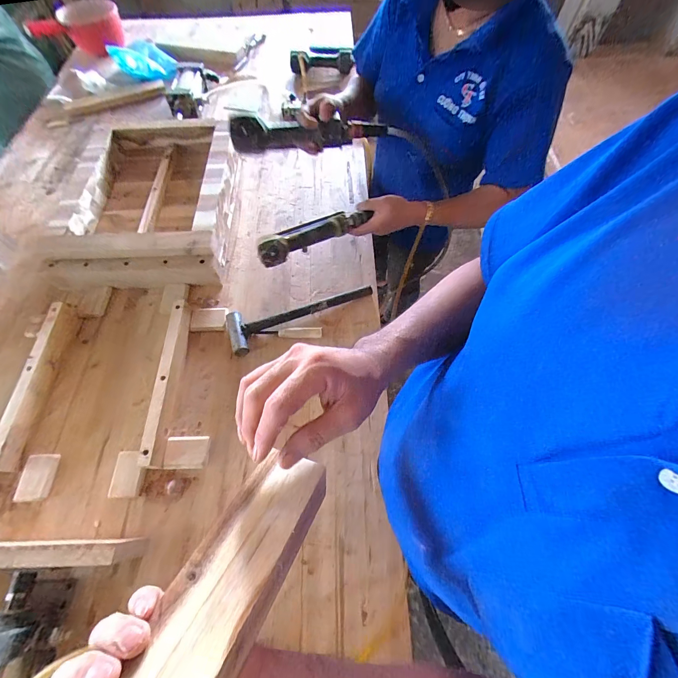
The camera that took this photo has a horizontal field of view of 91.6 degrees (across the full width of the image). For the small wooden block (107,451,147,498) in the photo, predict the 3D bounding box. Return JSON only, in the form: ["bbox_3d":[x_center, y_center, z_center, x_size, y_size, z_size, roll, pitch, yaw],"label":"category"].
[{"bbox_3d":[-0.339,0.219,0.534,0.044,0.022,0.067,-3,61,2],"label":"small wooden block"}]

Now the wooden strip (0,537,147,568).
[{"bbox_3d":[-0.412,0.299,0.460,0.248,0.083,0.027,-1,63,0],"label":"wooden strip"}]

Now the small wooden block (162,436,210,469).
[{"bbox_3d":[-0.251,0.188,0.547,0.069,0.017,0.052,-3,61,2],"label":"small wooden block"}]

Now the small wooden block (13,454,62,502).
[{"bbox_3d":[-0.488,0.223,0.535,0.037,0.024,0.070,-3,63,-1],"label":"small wooden block"}]

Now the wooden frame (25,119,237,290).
[{"bbox_3d":[-0.457,-0.378,0.825,0.375,0.091,0.584,-5,61,1],"label":"wooden frame"}]

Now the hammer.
[{"bbox_3d":[-0.079,-0.060,0.663,0.293,0.029,0.088,-22,62,-9],"label":"hammer"}]

